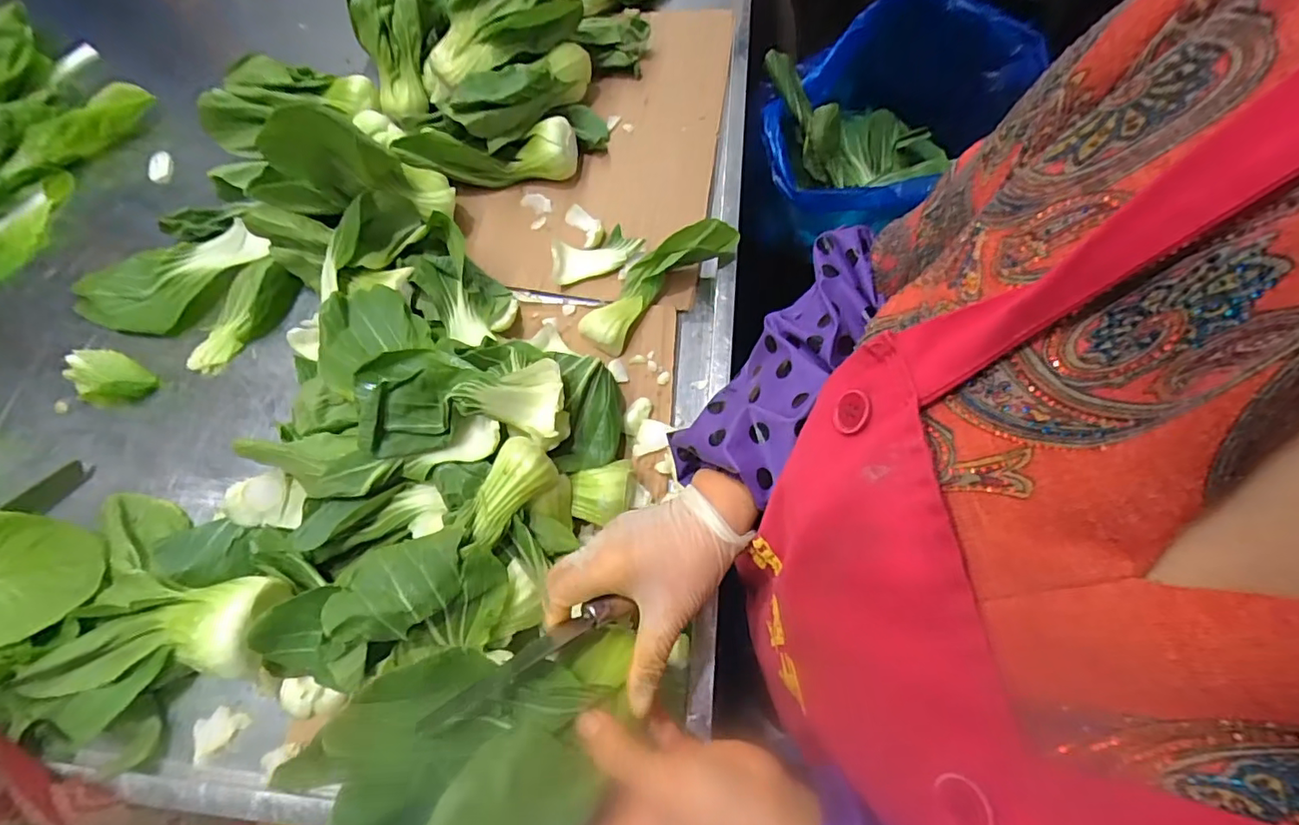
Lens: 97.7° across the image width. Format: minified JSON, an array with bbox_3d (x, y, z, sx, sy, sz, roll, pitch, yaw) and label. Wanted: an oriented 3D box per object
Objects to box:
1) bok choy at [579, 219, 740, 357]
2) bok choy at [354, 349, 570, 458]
[{"bbox_3d":[0.008,-0.128,0.548,0.174,0.043,0.059,-41,72,4],"label":"bok choy"},{"bbox_3d":[-0.156,-0.009,0.462,0.177,0.058,0.105,0,68,-13],"label":"bok choy"}]

